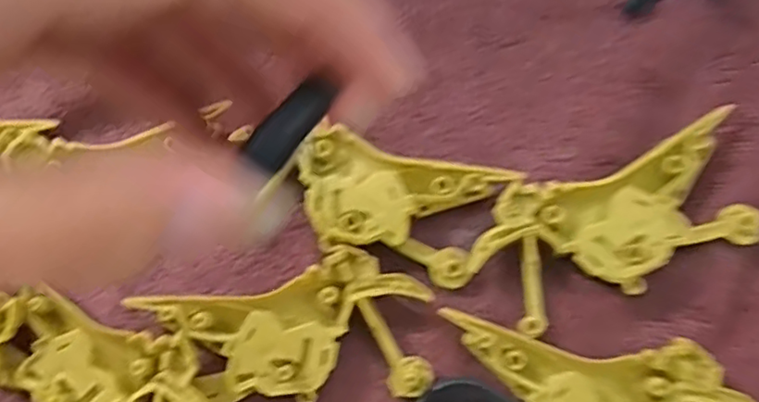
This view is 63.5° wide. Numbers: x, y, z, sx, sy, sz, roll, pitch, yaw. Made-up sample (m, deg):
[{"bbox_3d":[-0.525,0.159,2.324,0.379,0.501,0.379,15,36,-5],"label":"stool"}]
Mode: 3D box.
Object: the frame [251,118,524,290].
[{"bbox_3d":[0.003,0.000,0.231,0.080,0.009,0.044,18,79,4],"label":"frame"}]

